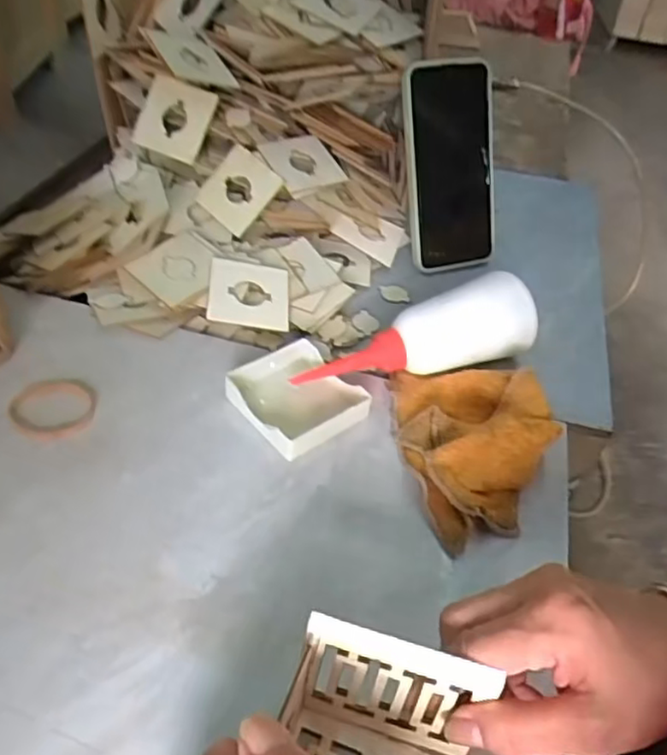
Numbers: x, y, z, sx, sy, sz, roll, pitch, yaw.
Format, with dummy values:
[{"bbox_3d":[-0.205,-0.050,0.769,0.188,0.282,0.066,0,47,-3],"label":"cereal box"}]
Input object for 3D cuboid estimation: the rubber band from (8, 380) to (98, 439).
[{"bbox_3d":[-0.186,0.019,0.440,0.054,0.004,0.055,-1,43,-9],"label":"rubber band"}]

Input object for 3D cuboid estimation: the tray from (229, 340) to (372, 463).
[{"bbox_3d":[-0.026,0.014,0.453,0.074,0.021,0.087,-23,50,-30],"label":"tray"}]

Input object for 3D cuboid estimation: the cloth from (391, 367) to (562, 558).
[{"bbox_3d":[0.091,0.033,0.428,0.090,0.045,0.140,-5,43,-13],"label":"cloth"}]

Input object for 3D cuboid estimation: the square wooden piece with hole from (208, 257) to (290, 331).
[{"bbox_3d":[-0.065,-0.067,0.517,0.062,0.005,0.066,9,51,-17],"label":"square wooden piece with hole"}]

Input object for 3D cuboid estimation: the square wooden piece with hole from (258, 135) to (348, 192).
[{"bbox_3d":[-0.027,-0.193,0.595,0.064,0.006,0.065,-19,65,-31],"label":"square wooden piece with hole"}]

